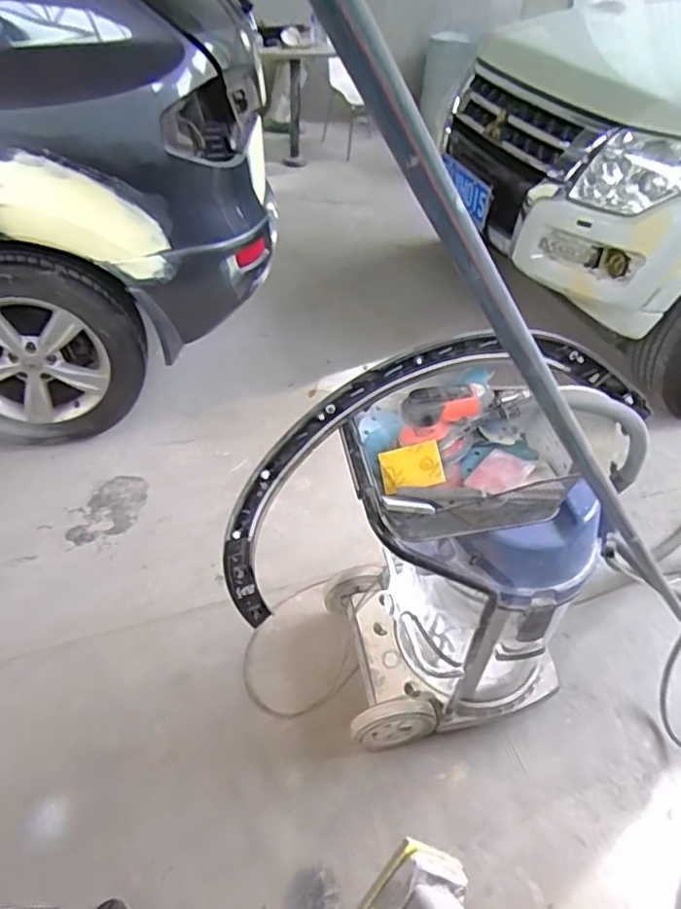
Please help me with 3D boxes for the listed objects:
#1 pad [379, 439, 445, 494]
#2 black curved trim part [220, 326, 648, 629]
[{"bbox_3d":[0.118,0.022,1.004,0.100,0.009,0.072,-14,81,15],"label":"pad"},{"bbox_3d":[0.117,0.013,1.139,0.924,0.397,0.142,-31,54,5],"label":"black curved trim part"}]

